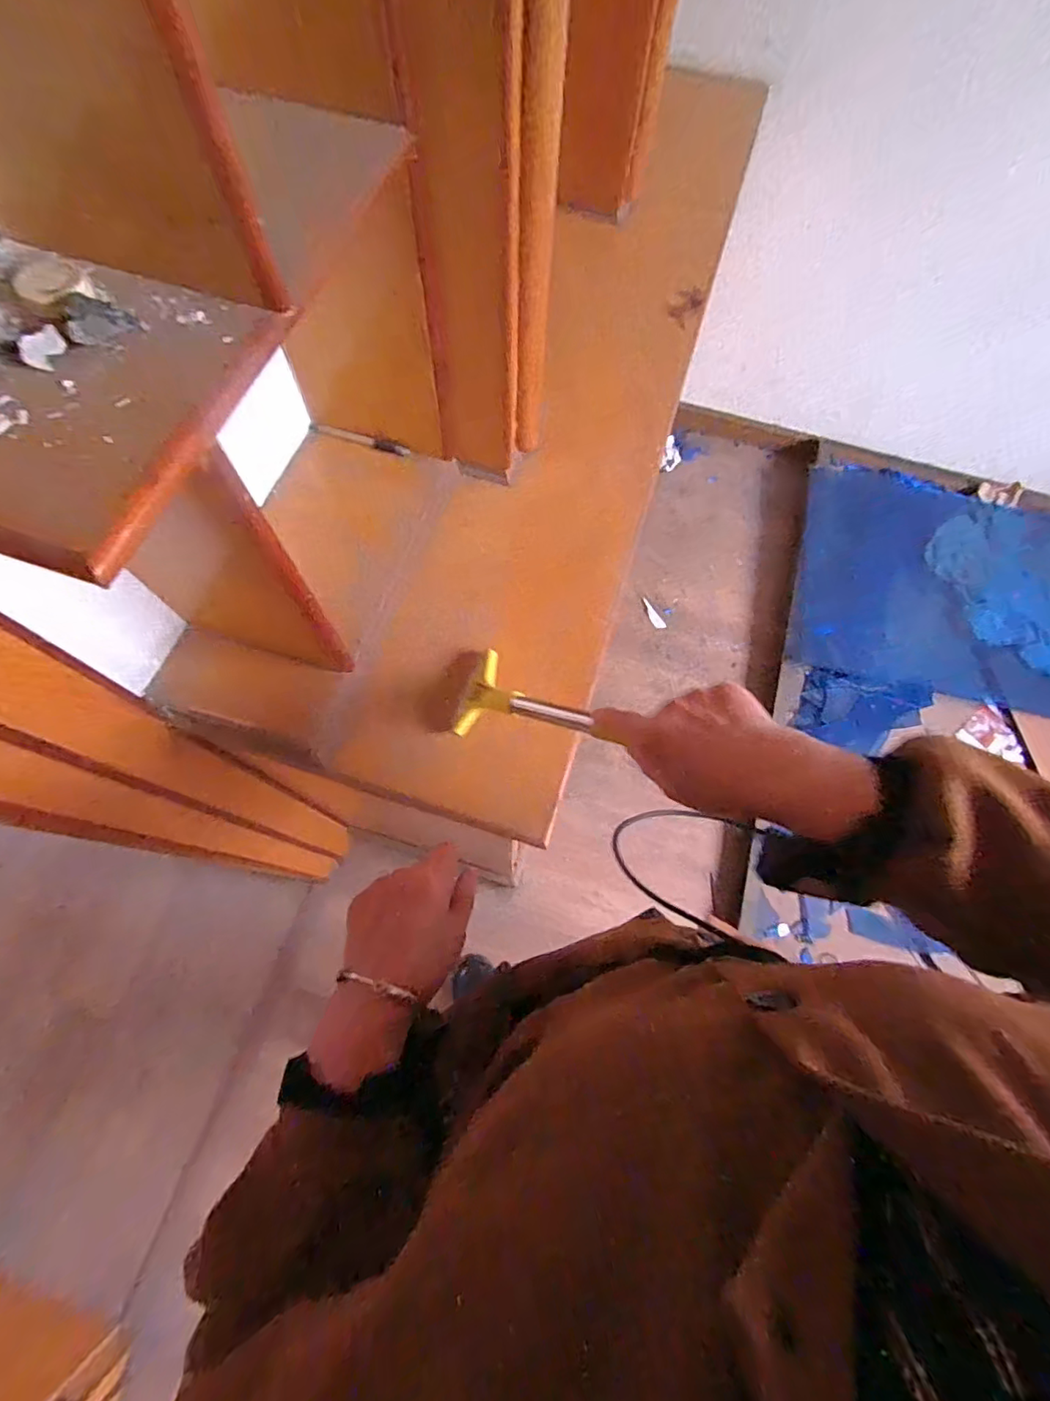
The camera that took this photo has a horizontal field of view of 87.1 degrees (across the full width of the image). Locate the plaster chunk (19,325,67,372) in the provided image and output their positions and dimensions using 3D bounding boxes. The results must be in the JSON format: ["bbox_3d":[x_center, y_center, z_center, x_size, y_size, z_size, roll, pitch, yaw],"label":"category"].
[{"bbox_3d":[-0.265,-0.194,0.305,0.023,0.008,0.021,-42,76,-17],"label":"plaster chunk"}]

